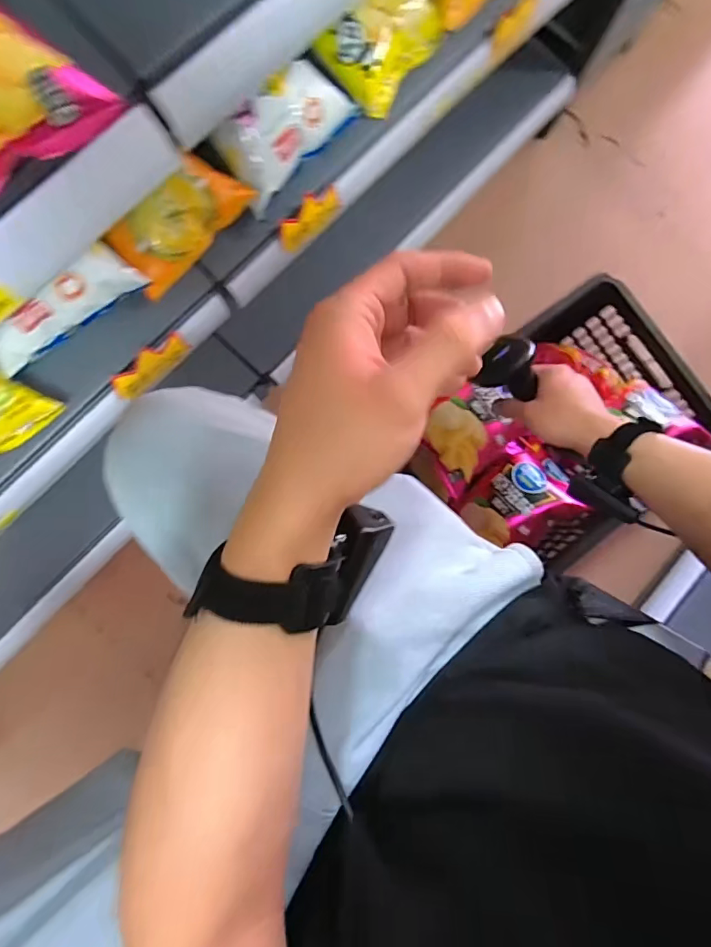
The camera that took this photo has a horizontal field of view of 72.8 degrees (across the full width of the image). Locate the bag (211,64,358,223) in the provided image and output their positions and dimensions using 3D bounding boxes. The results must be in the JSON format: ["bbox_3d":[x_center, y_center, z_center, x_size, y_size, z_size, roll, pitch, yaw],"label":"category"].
[{"bbox_3d":[-0.064,-0.372,0.517,0.158,0.077,0.067,-34,87,-8],"label":"bag"}]

